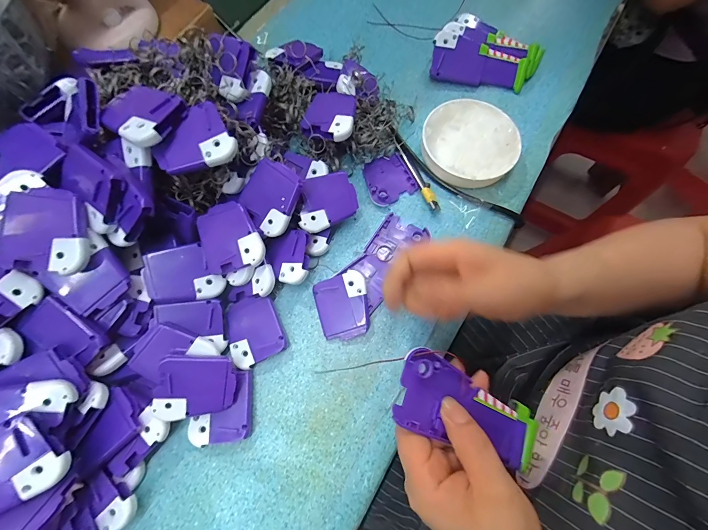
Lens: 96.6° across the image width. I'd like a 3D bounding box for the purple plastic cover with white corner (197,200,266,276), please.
[{"bbox_3d":[-0.113,-0.026,0.290,0.054,0.011,0.061,-16,84,2],"label":"purple plastic cover with white corner"}]

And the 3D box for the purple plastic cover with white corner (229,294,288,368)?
[{"bbox_3d":[-0.096,0.062,0.305,0.050,0.013,0.062,-24,73,-6],"label":"purple plastic cover with white corner"}]

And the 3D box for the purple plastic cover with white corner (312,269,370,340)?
[{"bbox_3d":[-0.010,0.041,0.312,0.051,0.014,0.062,-17,73,-4],"label":"purple plastic cover with white corner"}]

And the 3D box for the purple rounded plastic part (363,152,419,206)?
[{"bbox_3d":[0.038,-0.099,0.358,0.051,0.005,0.057,-23,73,-6],"label":"purple rounded plastic part"}]

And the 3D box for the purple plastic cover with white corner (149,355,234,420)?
[{"bbox_3d":[-0.134,0.102,0.268,0.061,0.010,0.049,3,91,-16],"label":"purple plastic cover with white corner"}]

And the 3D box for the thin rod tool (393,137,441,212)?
[{"bbox_3d":[0.071,-0.103,0.354,0.014,0.014,0.099,-22,73,-6],"label":"thin rod tool"}]

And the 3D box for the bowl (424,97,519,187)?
[{"bbox_3d":[0.129,-0.137,0.360,0.101,0.031,0.110,0,72,1],"label":"bowl"}]

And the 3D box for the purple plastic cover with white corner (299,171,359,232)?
[{"bbox_3d":[-0.028,-0.065,0.317,0.060,0.006,0.050,-19,93,-11],"label":"purple plastic cover with white corner"}]

